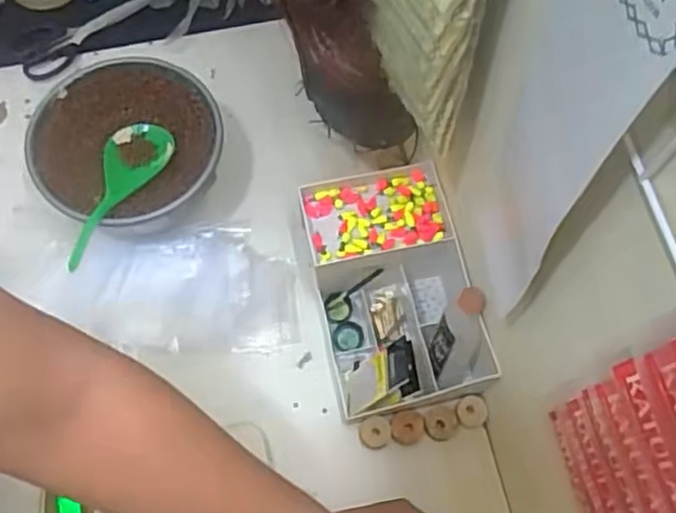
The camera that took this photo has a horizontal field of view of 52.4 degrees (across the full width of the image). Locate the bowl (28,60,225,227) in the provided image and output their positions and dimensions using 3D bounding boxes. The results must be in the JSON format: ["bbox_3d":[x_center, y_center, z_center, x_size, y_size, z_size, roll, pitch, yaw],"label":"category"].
[{"bbox_3d":[-0.223,-0.112,0.750,0.193,0.084,0.195,0,68,0],"label":"bowl"}]

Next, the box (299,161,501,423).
[{"bbox_3d":[0.056,0.035,0.707,0.152,0.088,0.230,-12,68,-6],"label":"box"}]

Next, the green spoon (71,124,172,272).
[{"bbox_3d":[-0.229,-0.063,0.703,0.070,0.025,0.188,13,55,5],"label":"green spoon"}]

